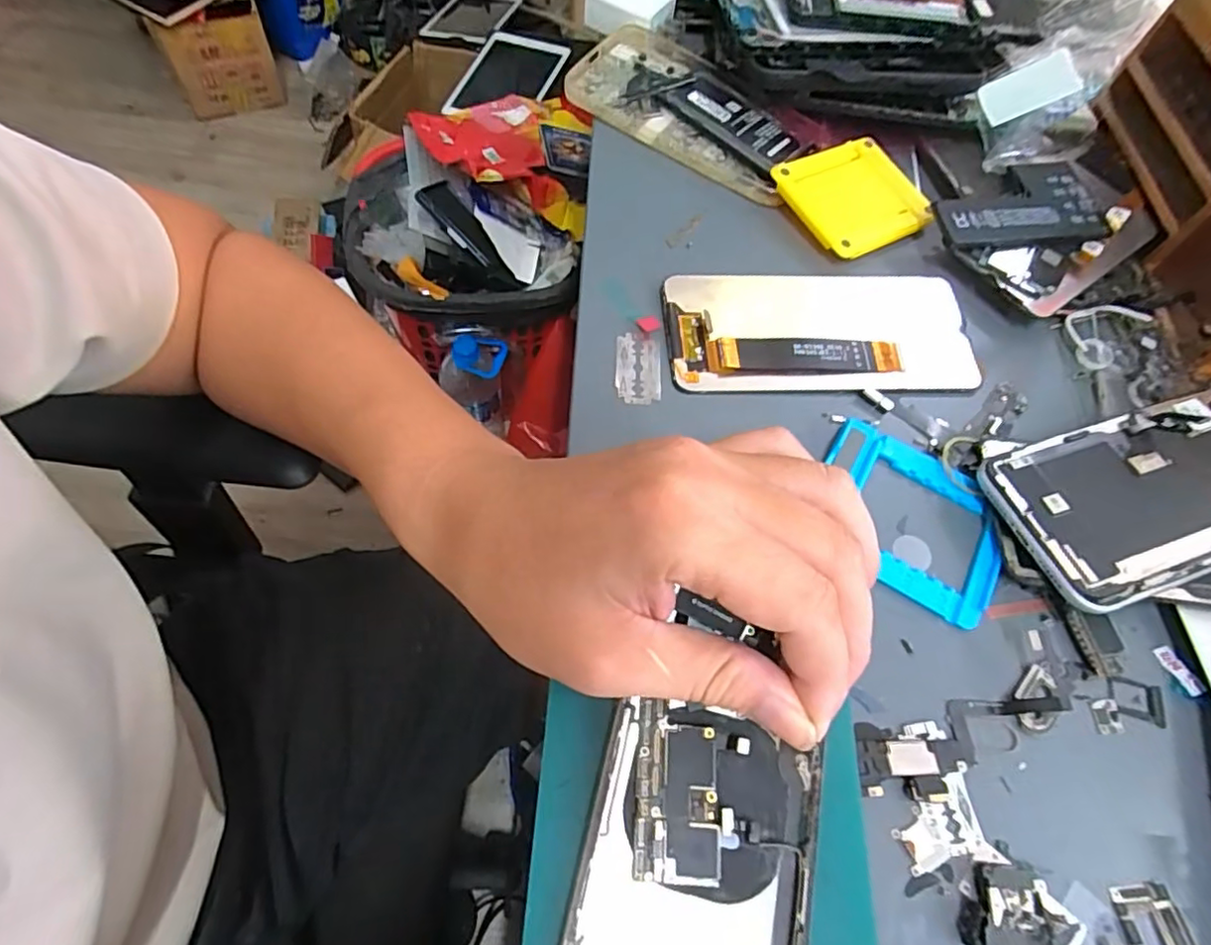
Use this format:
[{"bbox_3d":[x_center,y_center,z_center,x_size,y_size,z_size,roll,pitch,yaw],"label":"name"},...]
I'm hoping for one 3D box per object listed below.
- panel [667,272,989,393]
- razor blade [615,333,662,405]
[{"bbox_3d":[0.110,-0.073,0.313,0.156,0.007,0.071,0,67,-5],"label":"panel"},{"bbox_3d":[0.016,-0.052,0.299,0.022,0.004,0.040,4,62,-4],"label":"razor blade"}]

